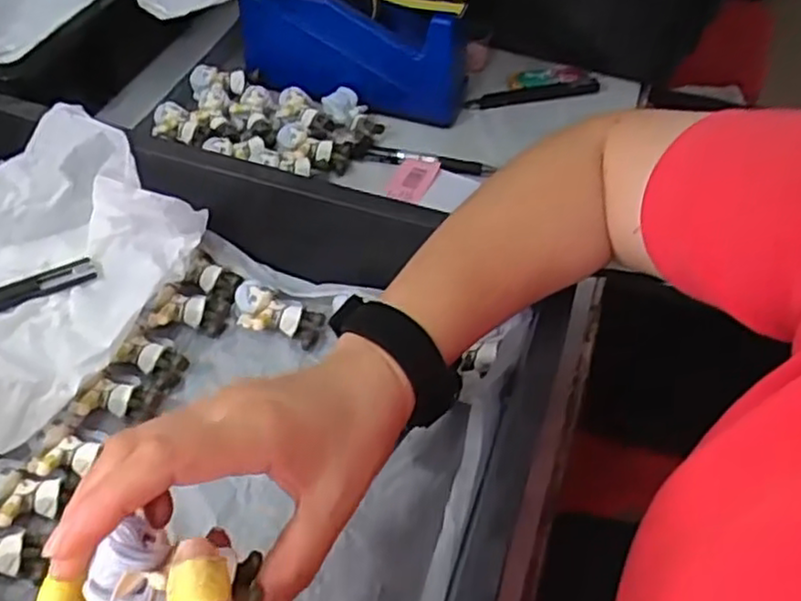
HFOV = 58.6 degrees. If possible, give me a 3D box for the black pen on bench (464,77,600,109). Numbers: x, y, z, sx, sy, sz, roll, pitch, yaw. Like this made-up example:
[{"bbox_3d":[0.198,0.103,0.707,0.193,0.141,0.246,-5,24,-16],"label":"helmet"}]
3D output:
[{"bbox_3d":[0.119,-0.184,0.639,0.119,0.016,0.014,-6,51,-8],"label":"black pen on bench"}]

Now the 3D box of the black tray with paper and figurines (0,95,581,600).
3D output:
[{"bbox_3d":[-0.155,0.044,0.418,0.456,0.095,0.310,17,51,11],"label":"black tray with paper and figurines"}]

